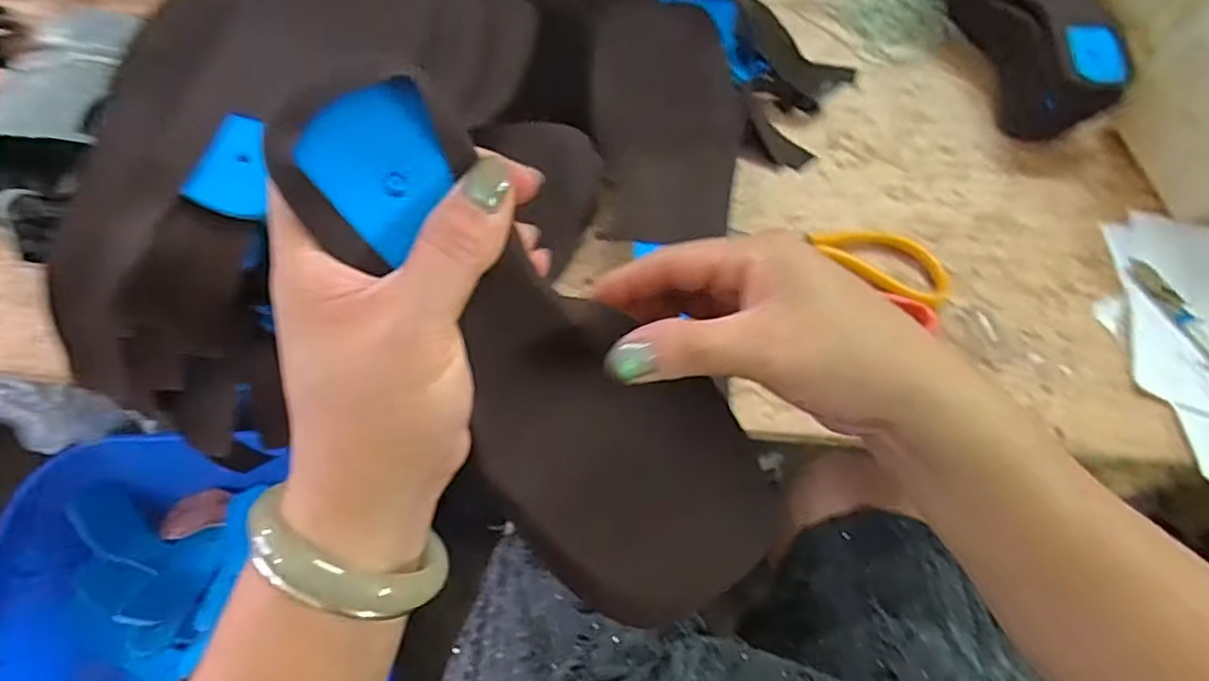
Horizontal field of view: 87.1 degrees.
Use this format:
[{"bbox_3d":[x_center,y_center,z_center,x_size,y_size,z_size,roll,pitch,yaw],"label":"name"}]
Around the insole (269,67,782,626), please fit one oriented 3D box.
[{"bbox_3d":[-0.017,0.016,0.238,0.049,0.241,0.084,5,47,51],"label":"insole"}]

